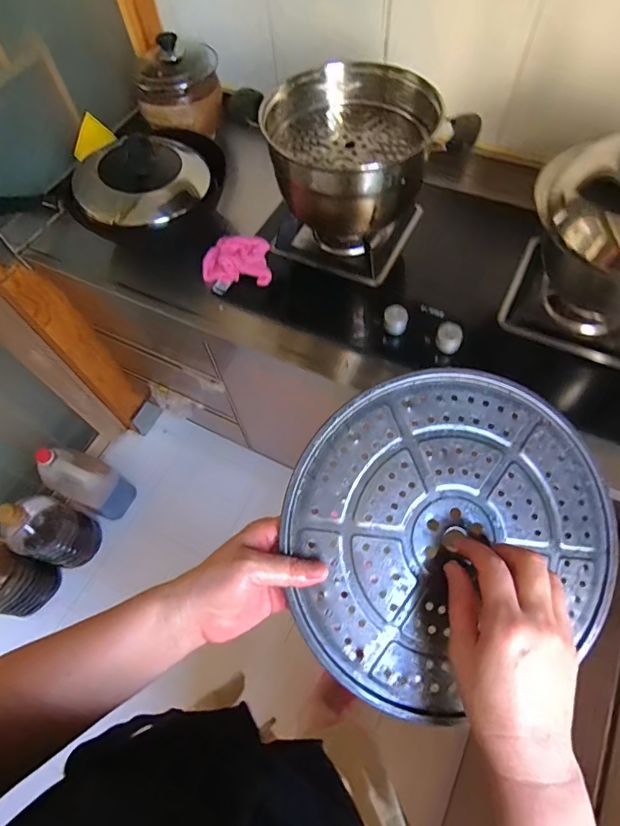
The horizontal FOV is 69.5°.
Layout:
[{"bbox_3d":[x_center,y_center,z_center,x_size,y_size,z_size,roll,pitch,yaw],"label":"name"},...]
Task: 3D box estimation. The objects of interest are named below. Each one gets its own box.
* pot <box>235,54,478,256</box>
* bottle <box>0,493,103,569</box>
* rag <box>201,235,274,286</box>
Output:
[{"bbox_3d":[0.053,-0.419,0.762,0.284,0.247,0.249,-12,63,-3],"label":"pot"},{"bbox_3d":[-0.752,0.328,1.270,0.151,0.347,0.158,19,65,12],"label":"bottle"},{"bbox_3d":[-0.136,-0.289,0.835,0.129,0.037,0.106,-3,62,2],"label":"rag"}]

